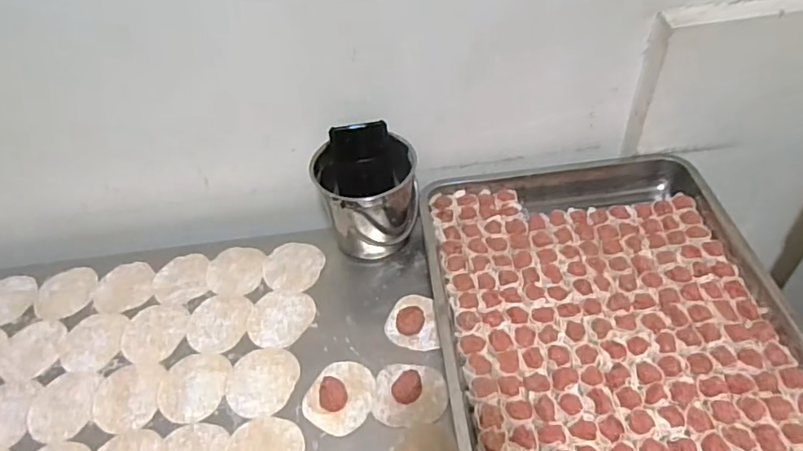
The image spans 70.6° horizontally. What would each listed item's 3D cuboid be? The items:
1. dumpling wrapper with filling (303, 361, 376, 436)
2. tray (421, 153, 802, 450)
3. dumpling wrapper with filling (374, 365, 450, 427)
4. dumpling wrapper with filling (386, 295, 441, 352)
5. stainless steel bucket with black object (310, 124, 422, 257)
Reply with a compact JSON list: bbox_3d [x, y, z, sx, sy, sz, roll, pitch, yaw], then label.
[{"bbox_3d":[-0.068,0.191,0.643,0.070,0.016,0.084,25,53,26],"label":"dumpling wrapper with filling"},{"bbox_3d":[0.240,0.134,0.640,0.381,0.062,0.604,-5,48,-2],"label":"tray"},{"bbox_3d":[0.010,0.187,0.639,0.081,0.017,0.074,1,46,7],"label":"dumpling wrapper with filling"},{"bbox_3d":[0.012,0.117,0.701,0.062,0.021,0.077,-6,46,0],"label":"dumpling wrapper with filling"},{"bbox_3d":[-0.045,-0.043,0.772,0.135,0.144,0.121,-17,47,-11],"label":"stainless steel bucket with black object"}]

